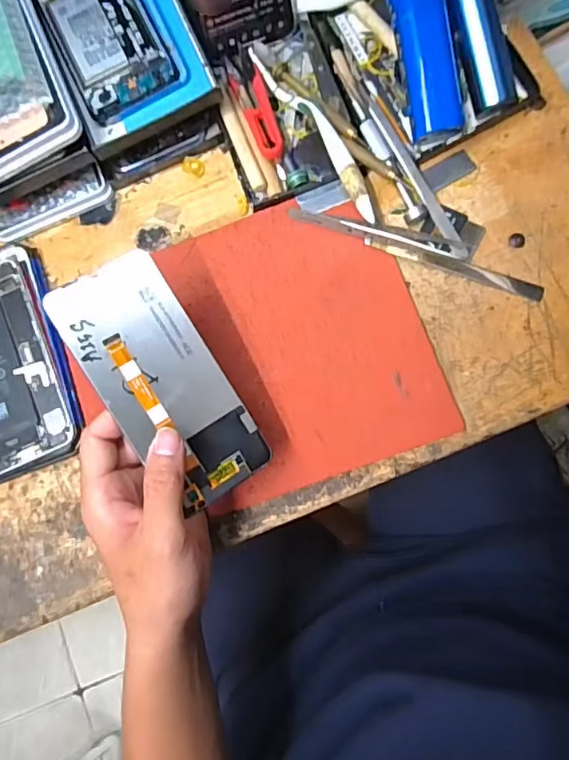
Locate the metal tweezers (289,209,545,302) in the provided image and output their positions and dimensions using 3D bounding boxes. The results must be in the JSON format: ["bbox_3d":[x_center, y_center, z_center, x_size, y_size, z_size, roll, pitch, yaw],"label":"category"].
[{"bbox_3d":[0.094,-0.095,0.373,0.184,0.006,0.018,20,84,10],"label":"metal tweezers"}]

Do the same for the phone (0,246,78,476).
[{"bbox_3d":[-0.221,-0.020,0.401,0.086,0.006,0.173,-20,79,4],"label":"phone"}]

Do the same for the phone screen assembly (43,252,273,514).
[{"bbox_3d":[-0.074,0.001,0.321,0.070,0.004,0.154,-33,93,-17],"label":"phone screen assembly"}]

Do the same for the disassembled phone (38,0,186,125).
[{"bbox_3d":[-0.139,-0.275,0.392,0.075,0.010,0.160,-25,79,3],"label":"disassembled phone"}]

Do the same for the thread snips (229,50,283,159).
[{"bbox_3d":[-0.020,-0.210,0.395,0.025,0.012,0.094,-22,79,3],"label":"thread snips"}]

